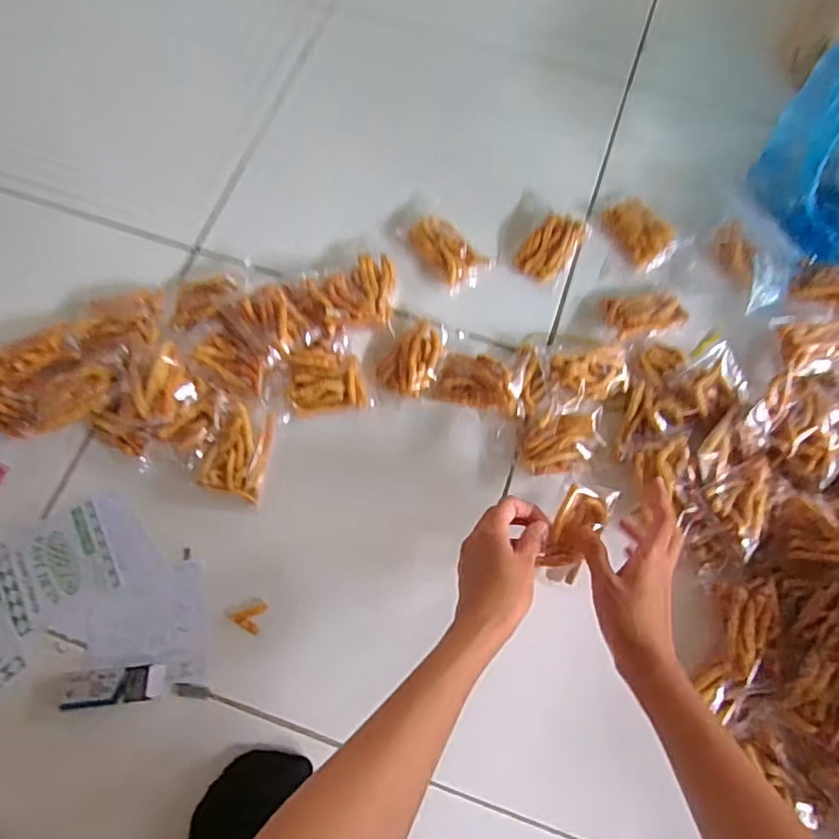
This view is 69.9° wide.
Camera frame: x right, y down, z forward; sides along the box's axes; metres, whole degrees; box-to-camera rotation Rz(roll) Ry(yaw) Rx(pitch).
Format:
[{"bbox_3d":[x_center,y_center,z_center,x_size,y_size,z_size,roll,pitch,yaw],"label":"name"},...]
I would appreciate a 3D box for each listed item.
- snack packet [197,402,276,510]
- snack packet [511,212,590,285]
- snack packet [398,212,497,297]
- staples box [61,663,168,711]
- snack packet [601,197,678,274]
[{"bbox_3d":[-0.165,0.029,0.556,0.056,0.027,0.080,16,70,5],"label":"snack packet"},{"bbox_3d":[0.143,-0.188,0.648,0.053,0.016,0.088,38,74,12],"label":"snack packet"},{"bbox_3d":[0.027,-0.185,0.643,0.057,0.019,0.104,-35,74,-13],"label":"snack packet"},{"bbox_3d":[-0.253,0.219,0.492,0.081,0.022,0.028,-5,70,-3],"label":"staples box"},{"bbox_3d":[0.239,-0.204,0.653,0.051,0.020,0.088,-33,74,-12],"label":"snack packet"}]

